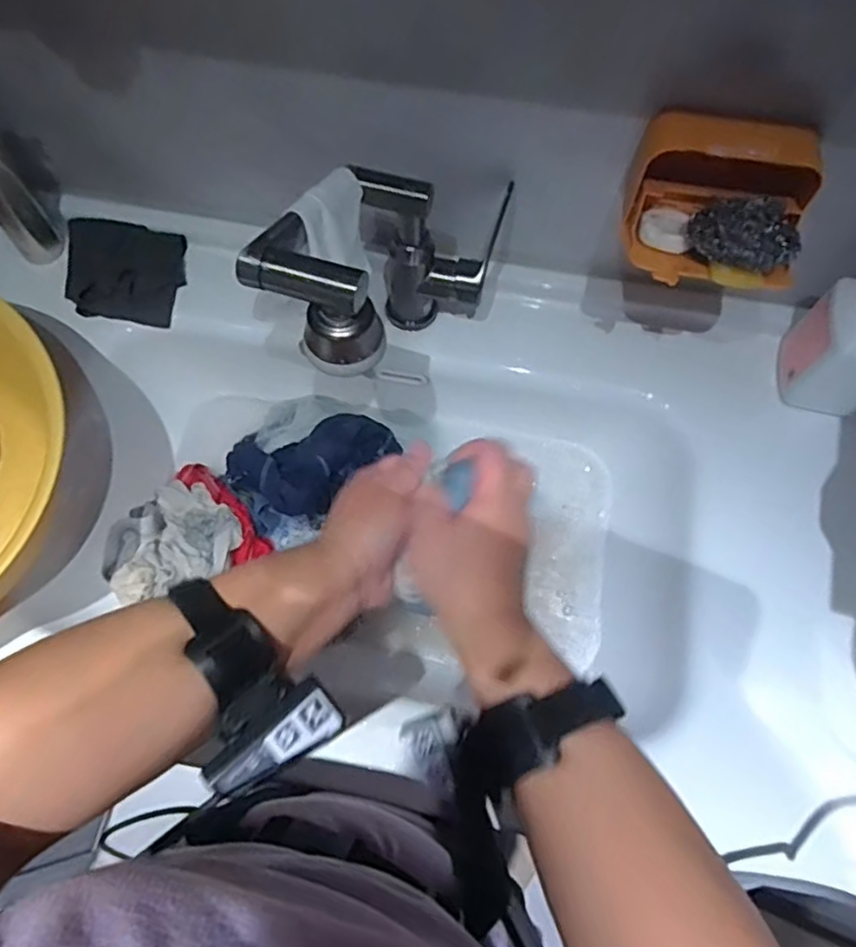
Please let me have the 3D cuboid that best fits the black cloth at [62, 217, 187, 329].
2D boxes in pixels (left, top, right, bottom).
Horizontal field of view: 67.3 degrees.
[{"bbox_3d":[-0.309,-0.205,0.655,0.114,0.027,0.109,2,68,-1],"label":"black cloth"}]

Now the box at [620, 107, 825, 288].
[{"bbox_3d":[0.218,-0.205,0.480,0.134,0.070,0.142,21,69,7],"label":"box"}]

